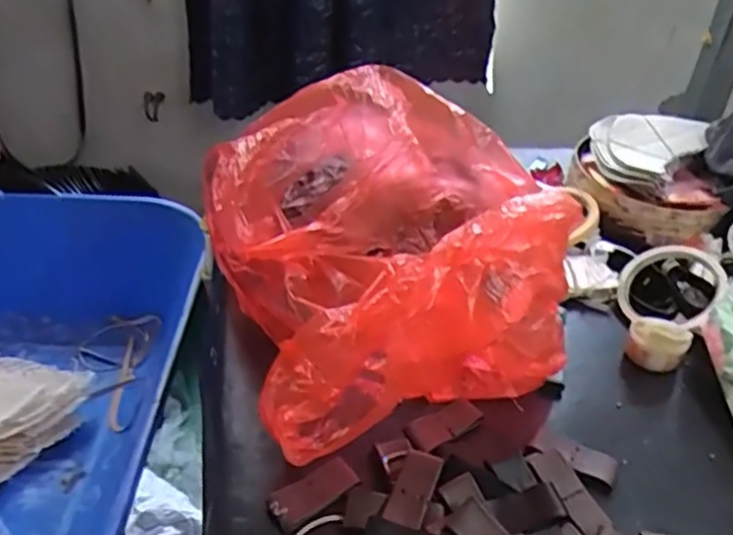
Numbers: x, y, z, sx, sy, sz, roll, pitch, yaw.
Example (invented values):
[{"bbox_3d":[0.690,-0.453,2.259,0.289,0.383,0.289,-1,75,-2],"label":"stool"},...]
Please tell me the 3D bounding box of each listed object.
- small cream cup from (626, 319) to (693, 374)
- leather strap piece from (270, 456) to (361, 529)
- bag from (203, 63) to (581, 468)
[{"bbox_3d":[0.248,0.067,0.580,0.048,0.041,0.045,3,37,-2],"label":"small cream cup"},{"bbox_3d":[-0.034,0.147,0.441,0.060,0.005,0.024,-20,54,-33],"label":"leather strap piece"},{"bbox_3d":[0.033,-0.032,0.562,0.291,0.145,0.348,-9,39,-17],"label":"bag"}]

